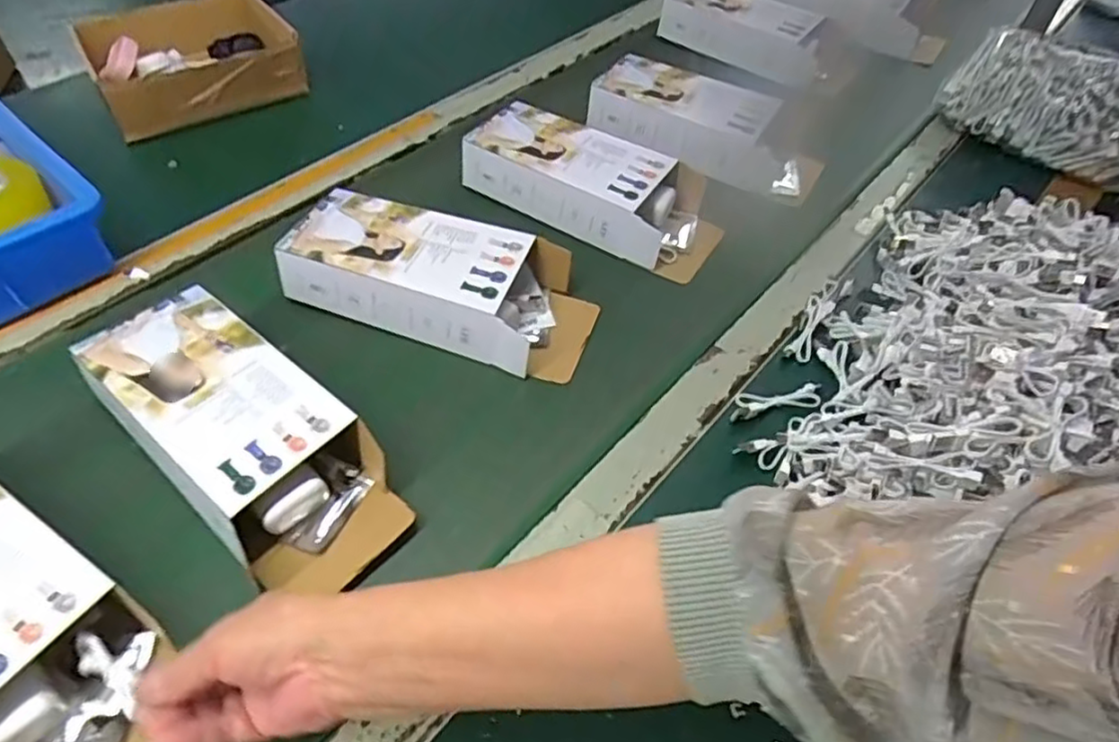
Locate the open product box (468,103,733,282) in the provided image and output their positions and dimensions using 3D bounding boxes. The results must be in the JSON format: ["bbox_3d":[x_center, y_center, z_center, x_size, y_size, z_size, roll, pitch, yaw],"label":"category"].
[{"bbox_3d":[0.034,-0.184,0.665,0.251,0.055,0.105,24,55,12],"label":"open product box"}]

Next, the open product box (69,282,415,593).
[{"bbox_3d":[-0.217,0.042,0.466,0.251,0.051,0.103,36,58,20],"label":"open product box"}]

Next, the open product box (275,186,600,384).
[{"bbox_3d":[-0.097,-0.078,0.574,0.253,0.055,0.105,18,54,8],"label":"open product box"}]

